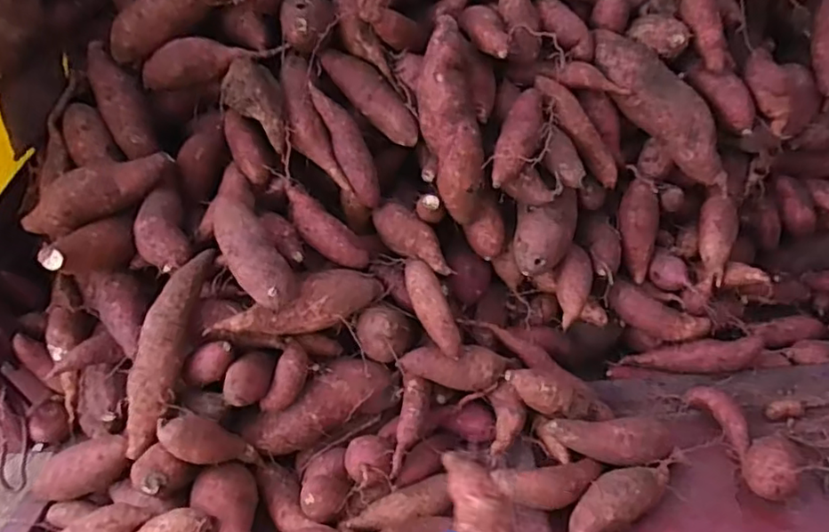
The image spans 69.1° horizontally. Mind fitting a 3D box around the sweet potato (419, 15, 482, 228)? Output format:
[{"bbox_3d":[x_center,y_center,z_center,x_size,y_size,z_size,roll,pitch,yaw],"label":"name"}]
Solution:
[{"bbox_3d":[0.043,-0.169,0.704,0.067,0.227,0.051,-7,3,-2],"label":"sweet potato"}]

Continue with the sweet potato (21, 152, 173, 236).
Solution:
[{"bbox_3d":[-0.361,-0.085,0.689,0.164,0.047,0.056,-34,50,-27],"label":"sweet potato"}]

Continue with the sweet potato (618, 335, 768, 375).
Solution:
[{"bbox_3d":[0.352,0.115,0.762,0.157,0.031,0.039,-11,38,27],"label":"sweet potato"}]

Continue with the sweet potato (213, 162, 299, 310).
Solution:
[{"bbox_3d":[-0.191,-0.043,0.675,0.062,0.056,0.205,-19,62,-15],"label":"sweet potato"}]

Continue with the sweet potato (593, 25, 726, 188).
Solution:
[{"bbox_3d":[0.308,-0.202,0.749,0.059,0.070,0.242,-34,83,-28],"label":"sweet potato"}]

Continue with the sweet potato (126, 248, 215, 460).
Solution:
[{"bbox_3d":[-0.271,0.087,0.648,0.052,0.045,0.230,9,75,14],"label":"sweet potato"}]

